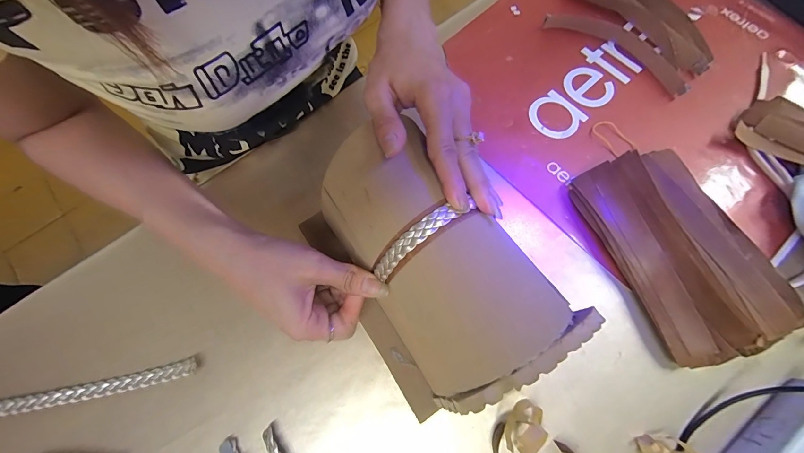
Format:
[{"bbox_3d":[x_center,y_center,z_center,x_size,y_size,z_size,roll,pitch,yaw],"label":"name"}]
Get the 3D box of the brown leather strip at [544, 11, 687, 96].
[{"bbox_3d":[0.257,-0.217,0.402,0.172,0.017,0.056,35,75,11],"label":"brown leather strip"}]

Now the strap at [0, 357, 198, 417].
[{"bbox_3d":[-0.271,0.140,0.293,0.188,0.010,0.015,-11,72,-3],"label":"strap"}]

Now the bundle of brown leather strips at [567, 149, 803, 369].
[{"bbox_3d":[0.244,0.018,0.306,0.103,0.049,0.186,-19,73,-6],"label":"bundle of brown leather strips"}]

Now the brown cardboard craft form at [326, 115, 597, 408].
[{"bbox_3d":[0.018,0.026,0.261,0.099,0.105,0.195,-35,75,-10],"label":"brown cardboard craft form"}]

